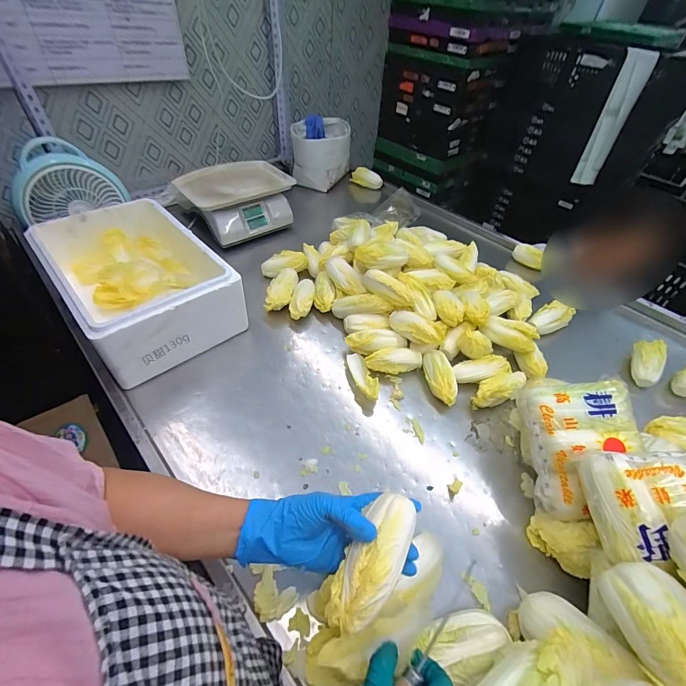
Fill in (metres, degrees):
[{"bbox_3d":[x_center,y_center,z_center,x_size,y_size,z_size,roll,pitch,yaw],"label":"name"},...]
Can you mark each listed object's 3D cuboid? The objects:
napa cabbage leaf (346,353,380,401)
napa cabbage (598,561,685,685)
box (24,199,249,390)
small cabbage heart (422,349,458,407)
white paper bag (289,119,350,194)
[{"bbox_3d":[0.042,0.069,0.677,0.042,0.025,0.115,-10,49,-14],"label":"napa cabbage leaf"},{"bbox_3d":[0.301,0.274,0.314,0.060,0.074,0.136,23,19,-8],"label":"napa cabbage"},{"bbox_3d":[-0.411,-0.138,0.744,0.304,0.151,0.403,-32,57,-29],"label":"box"},{"bbox_3d":[0.186,0.068,0.678,0.050,0.046,0.115,2,47,-2],"label":"small cabbage heart"},{"bbox_3d":[-0.080,-0.691,1.261,0.205,0.157,0.232,2,47,-2],"label":"white paper bag"}]

